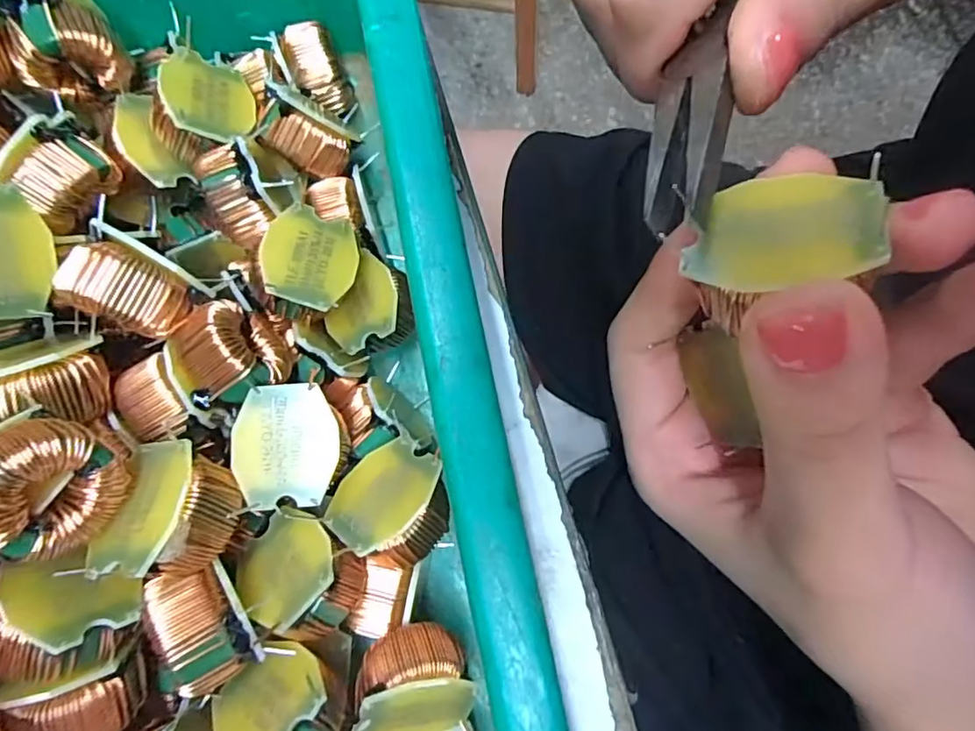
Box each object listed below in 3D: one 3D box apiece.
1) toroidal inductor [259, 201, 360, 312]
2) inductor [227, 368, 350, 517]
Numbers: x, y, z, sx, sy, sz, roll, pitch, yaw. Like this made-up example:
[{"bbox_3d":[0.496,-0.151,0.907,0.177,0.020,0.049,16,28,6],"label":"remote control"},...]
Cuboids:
[{"bbox_3d":[-0.050,-0.029,0.159,0.025,0.011,0.029,17,64,-23],"label":"toroidal inductor"},{"bbox_3d":[-0.049,0.020,0.144,0.027,0.013,0.031,-4,79,-2],"label":"inductor"}]

